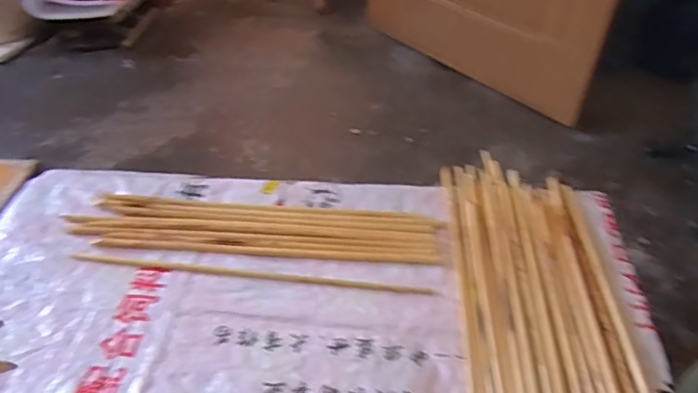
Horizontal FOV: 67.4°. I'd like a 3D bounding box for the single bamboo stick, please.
[{"bbox_3d":[-0.125,0.095,0.647,0.454,0.011,0.013,4,46,8],"label":"single bamboo stick"}]

